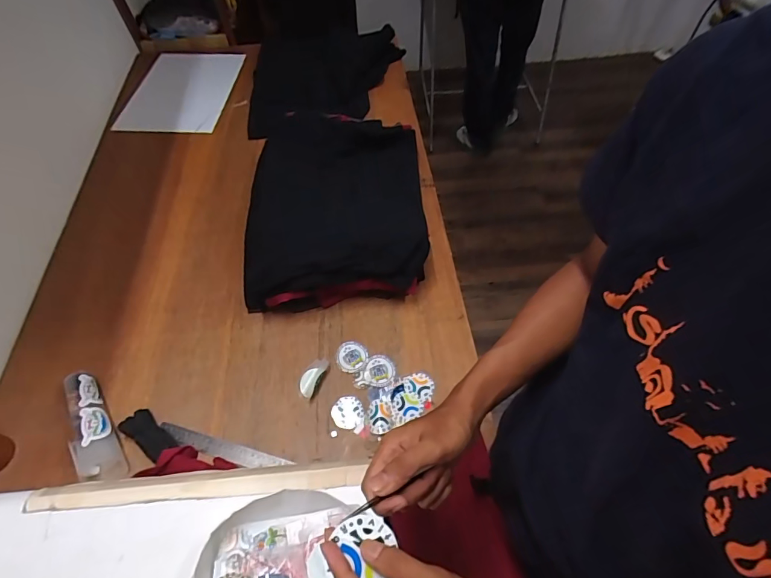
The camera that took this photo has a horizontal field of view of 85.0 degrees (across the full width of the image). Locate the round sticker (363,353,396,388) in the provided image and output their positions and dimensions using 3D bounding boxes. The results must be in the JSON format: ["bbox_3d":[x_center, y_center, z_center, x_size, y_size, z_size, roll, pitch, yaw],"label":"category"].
[{"bbox_3d":[-0.011,0.152,0.782,0.057,0.004,0.061,1,59,-2],"label":"round sticker"}]

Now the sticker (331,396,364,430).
[{"bbox_3d":[-0.068,0.218,0.746,0.053,0.006,0.056,-1,57,1],"label":"sticker"}]

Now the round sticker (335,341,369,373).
[{"bbox_3d":[-0.063,0.128,0.797,0.059,0.008,0.062,2,62,-3],"label":"round sticker"}]

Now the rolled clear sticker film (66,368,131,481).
[{"bbox_3d":[-0.493,0.227,0.705,0.069,0.043,0.197,-25,60,-15],"label":"rolled clear sticker film"}]

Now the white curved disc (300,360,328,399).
[{"bbox_3d":[-0.134,0.162,0.769,0.035,0.010,0.071,18,59,13],"label":"white curved disc"}]

